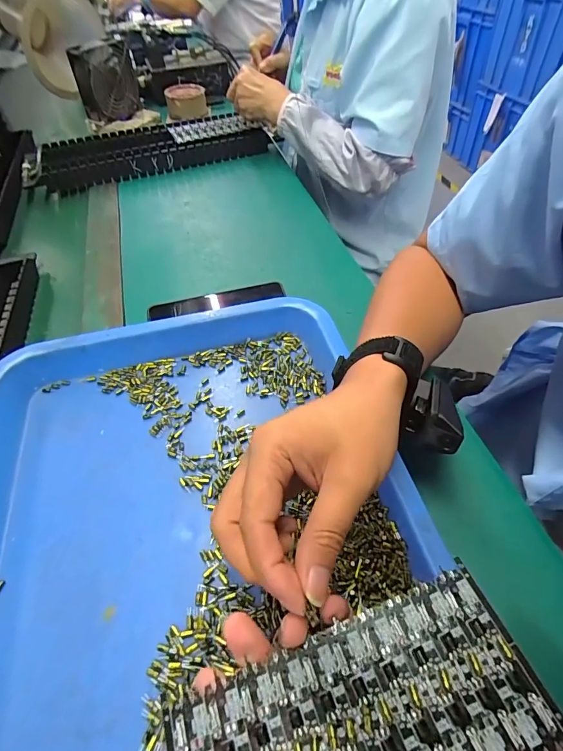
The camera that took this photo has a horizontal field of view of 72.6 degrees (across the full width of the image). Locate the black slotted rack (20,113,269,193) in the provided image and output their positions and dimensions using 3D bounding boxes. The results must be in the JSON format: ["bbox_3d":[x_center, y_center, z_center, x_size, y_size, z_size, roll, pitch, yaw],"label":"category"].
[{"bbox_3d":[-0.251,-0.422,0.715,0.425,0.042,0.157,-18,53,-13],"label":"black slotted rack"}]

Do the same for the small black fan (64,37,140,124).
[{"bbox_3d":[-0.338,-0.578,0.757,0.042,0.119,0.131,17,51,24],"label":"small black fan"}]

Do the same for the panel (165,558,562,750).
[{"bbox_3d":[0.034,0.155,0.171,0.164,0.006,0.072,-21,54,-9],"label":"panel"}]

